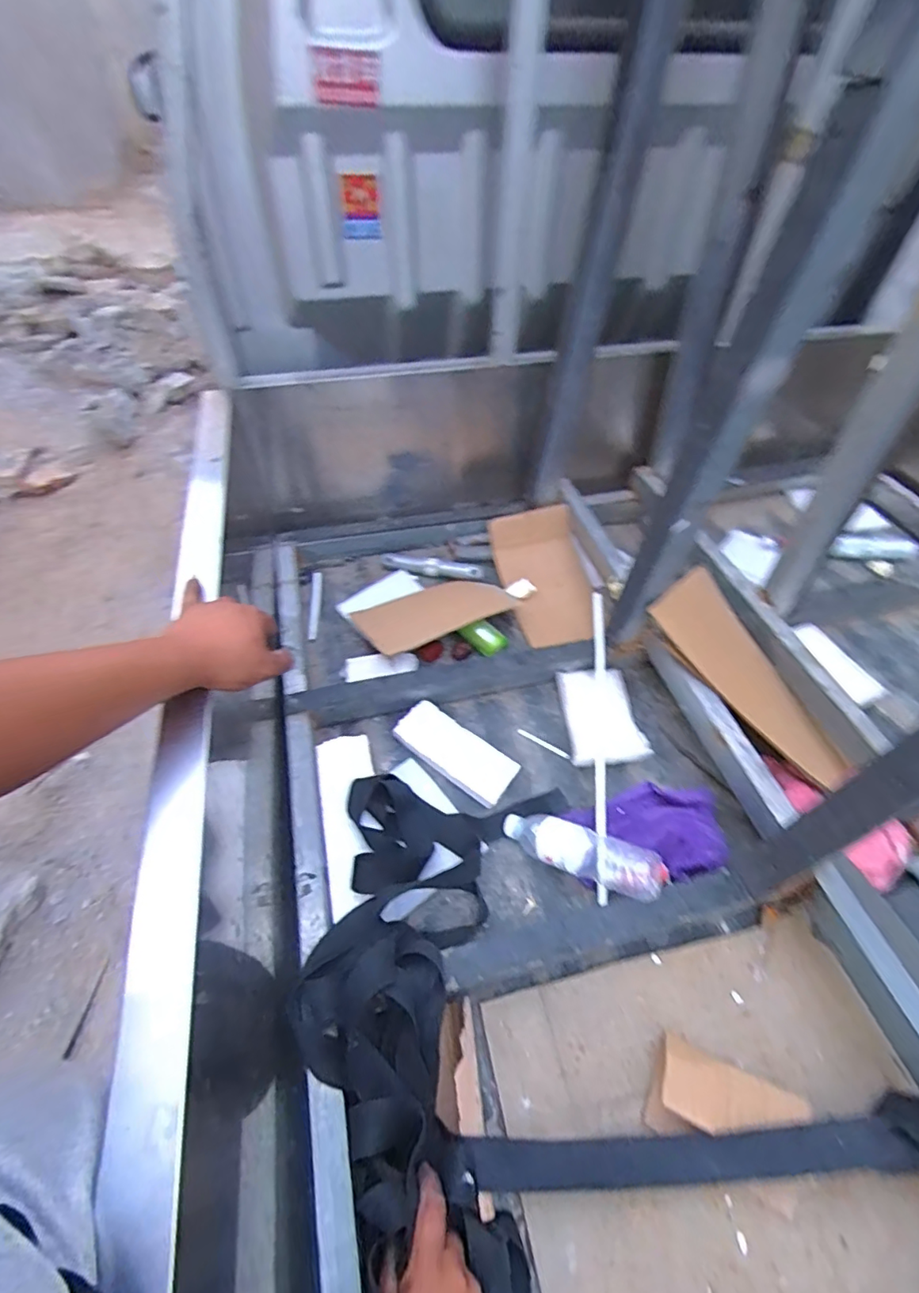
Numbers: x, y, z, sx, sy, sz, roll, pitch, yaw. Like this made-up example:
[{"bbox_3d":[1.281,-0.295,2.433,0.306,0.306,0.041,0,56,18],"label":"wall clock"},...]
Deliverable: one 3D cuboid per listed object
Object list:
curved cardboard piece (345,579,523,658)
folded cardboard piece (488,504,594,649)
[{"bbox_3d":[-0.043,-0.068,1.030,0.282,0.031,0.176,-24,33,-16],"label":"curved cardboard piece"},{"bbox_3d":[0.183,-0.148,1.161,0.172,0.029,0.293,-17,90,16],"label":"folded cardboard piece"}]

